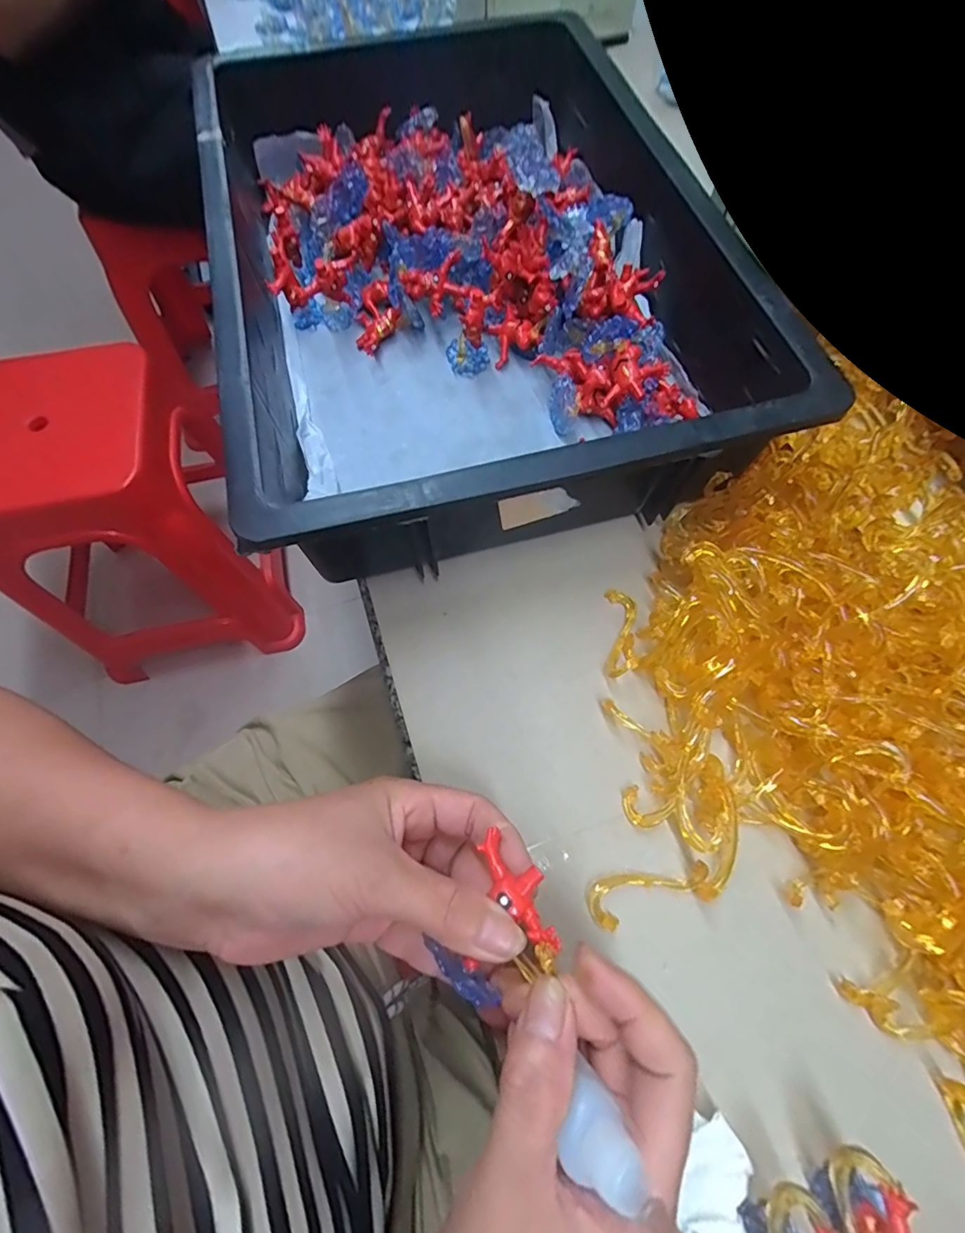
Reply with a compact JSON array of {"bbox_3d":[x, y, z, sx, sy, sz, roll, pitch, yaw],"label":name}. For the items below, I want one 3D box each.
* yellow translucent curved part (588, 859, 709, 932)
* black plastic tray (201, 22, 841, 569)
[{"bbox_3d":[0.080,0.132,0.248,0.058,0.012,0.022,-22,68,-9],"label":"yellow translucent curved part"},{"bbox_3d":[-0.018,-0.252,0.359,0.298,0.099,0.451,-14,67,-6],"label":"black plastic tray"}]

